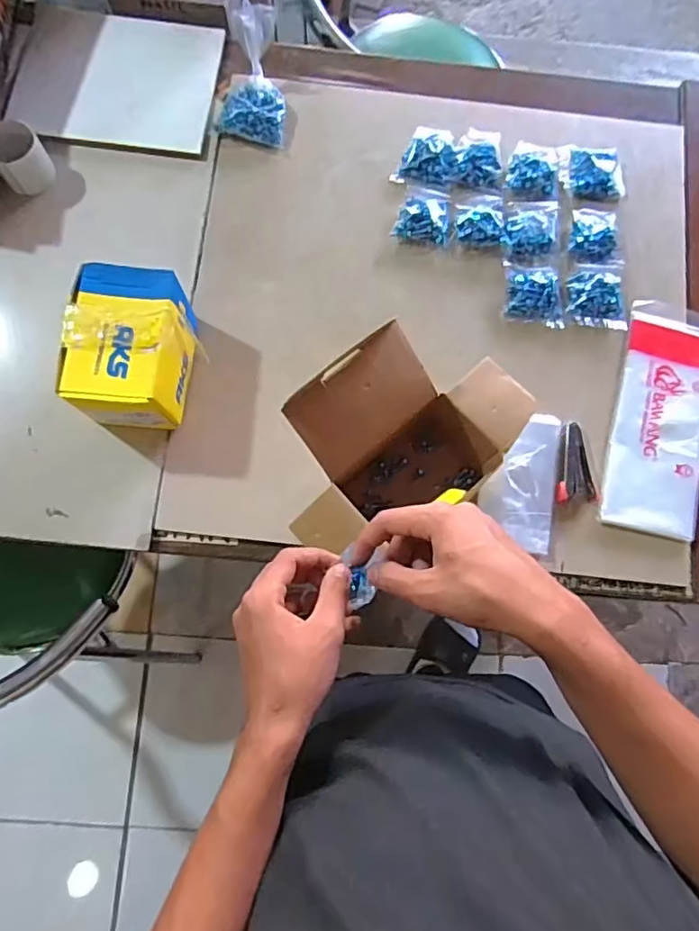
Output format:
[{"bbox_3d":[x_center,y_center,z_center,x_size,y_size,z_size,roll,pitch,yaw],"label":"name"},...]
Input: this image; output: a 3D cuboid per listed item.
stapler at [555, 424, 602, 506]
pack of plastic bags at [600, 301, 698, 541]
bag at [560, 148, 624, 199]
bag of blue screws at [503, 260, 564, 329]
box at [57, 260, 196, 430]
[{"bbox_3d":[0.255,-0.003,0.656,0.048,0.015,0.087,-3,79,-2],"label":"stapler"},{"bbox_3d":[0.369,-0.059,0.677,0.110,0.018,0.280,14,79,1],"label":"pack of plastic bags"},{"bbox_3d":[0.310,-0.370,0.736,0.082,0.017,0.074,-2,79,-2],"label":"bag"},{"bbox_3d":[0.222,-0.209,0.693,0.068,0.021,0.079,3,79,-1],"label":"bag of blue screws"},{"bbox_3d":[-0.231,-0.121,0.618,0.104,0.102,0.144,5,79,-1],"label":"box"}]

